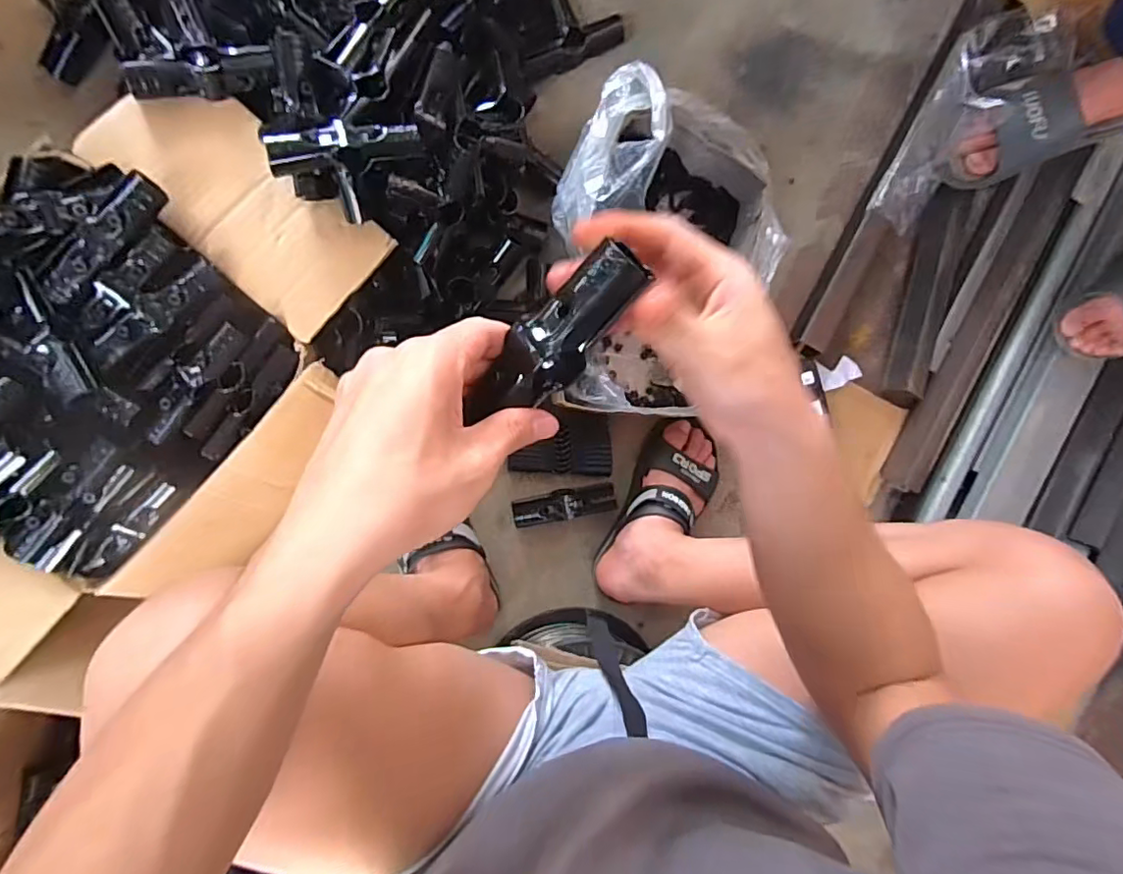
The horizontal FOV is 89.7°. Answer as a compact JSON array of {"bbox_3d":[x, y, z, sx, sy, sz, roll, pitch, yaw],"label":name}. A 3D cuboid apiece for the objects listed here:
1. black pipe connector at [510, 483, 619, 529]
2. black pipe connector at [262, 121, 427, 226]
[{"bbox_3d":[0.005,0.087,0.715,0.130,0.028,0.038,-8,95,-8],"label":"black pipe connector"},{"bbox_3d":[-0.193,-0.247,0.522,0.125,0.065,0.076,-8,95,-8],"label":"black pipe connector"}]

